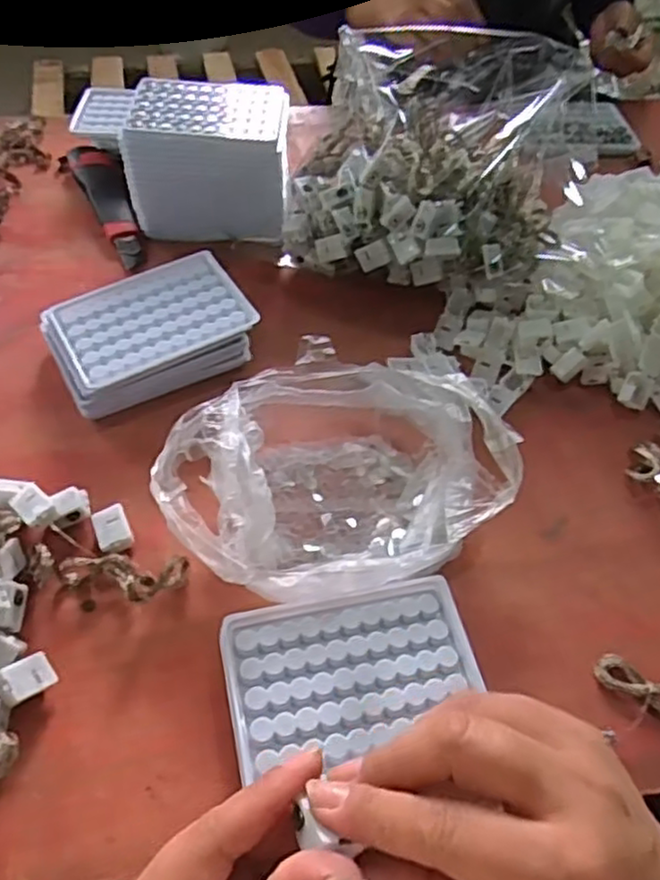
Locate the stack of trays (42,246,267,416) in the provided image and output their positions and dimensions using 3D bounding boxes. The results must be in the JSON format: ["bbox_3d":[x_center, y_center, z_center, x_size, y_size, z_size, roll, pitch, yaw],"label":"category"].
[{"bbox_3d":[-0.132,-0.077,0.517,0.141,0.042,0.105,-29,59,-23],"label":"stack of trays"}]

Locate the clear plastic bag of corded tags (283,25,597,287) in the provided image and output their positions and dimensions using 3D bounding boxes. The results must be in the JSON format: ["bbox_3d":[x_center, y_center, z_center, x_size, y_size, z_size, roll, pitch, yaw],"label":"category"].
[{"bbox_3d":[0.088,-0.224,0.571,0.241,0.161,0.166,8,52,3],"label":"clear plastic bag of corded tags"}]

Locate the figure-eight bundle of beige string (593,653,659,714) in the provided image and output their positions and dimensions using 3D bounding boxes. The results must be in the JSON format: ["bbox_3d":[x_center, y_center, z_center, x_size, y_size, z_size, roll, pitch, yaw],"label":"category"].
[{"bbox_3d":[0.177,0.138,0.391,0.053,0.011,0.021,30,56,19],"label":"figure-eight bundle of beige string"}]

